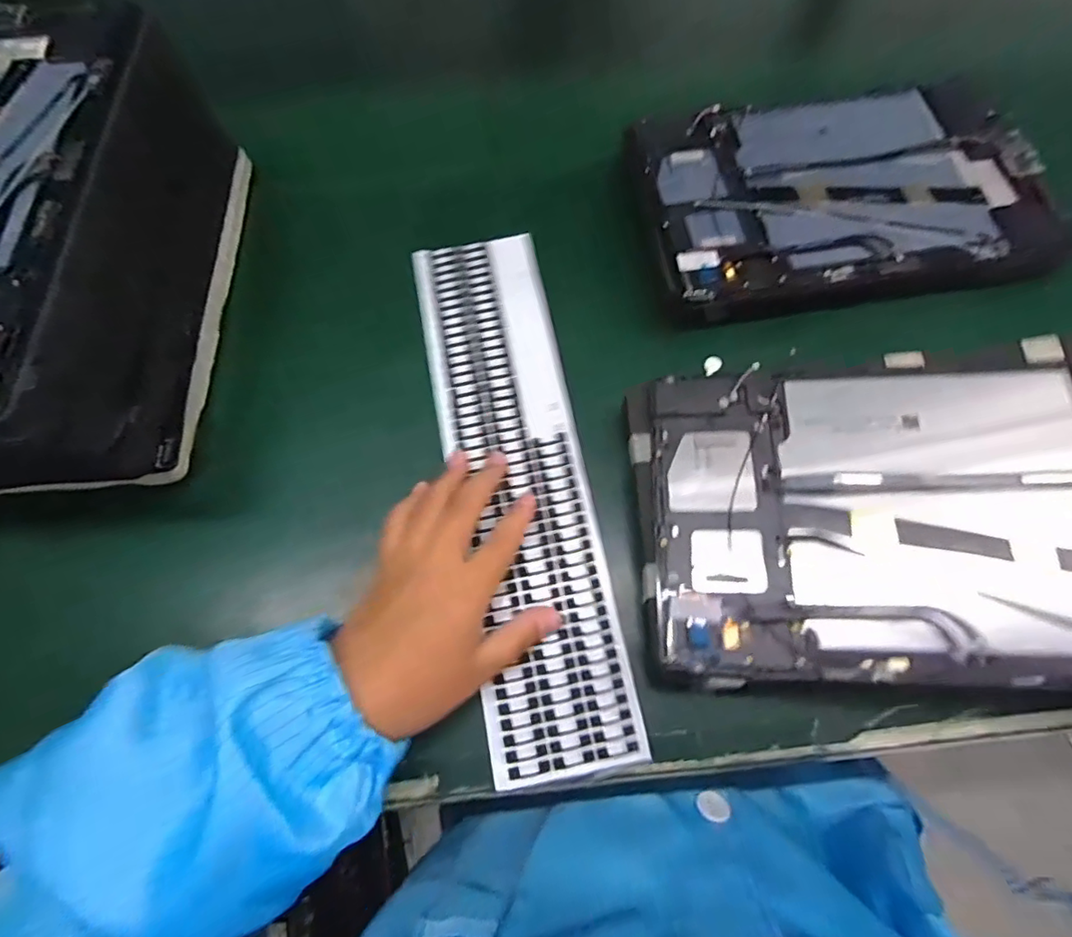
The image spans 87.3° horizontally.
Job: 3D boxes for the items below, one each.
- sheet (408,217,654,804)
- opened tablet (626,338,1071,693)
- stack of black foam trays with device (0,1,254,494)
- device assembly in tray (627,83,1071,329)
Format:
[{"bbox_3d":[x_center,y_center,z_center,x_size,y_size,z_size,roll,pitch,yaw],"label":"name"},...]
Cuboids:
[{"bbox_3d":[-0.012,-0.002,0.314,0.074,0.004,0.311,-11,70,-2],"label":"sheet"},{"bbox_3d":[0.171,0.018,0.259,0.240,0.008,0.154,-3,69,8],"label":"opened tablet"},{"bbox_3d":[-0.270,-0.110,0.298,0.147,0.106,0.233,-2,69,0],"label":"stack of black foam trays with device"},{"bbox_3d":[0.188,-0.173,0.353,0.244,0.019,0.159,-7,69,-2],"label":"device assembly in tray"}]

